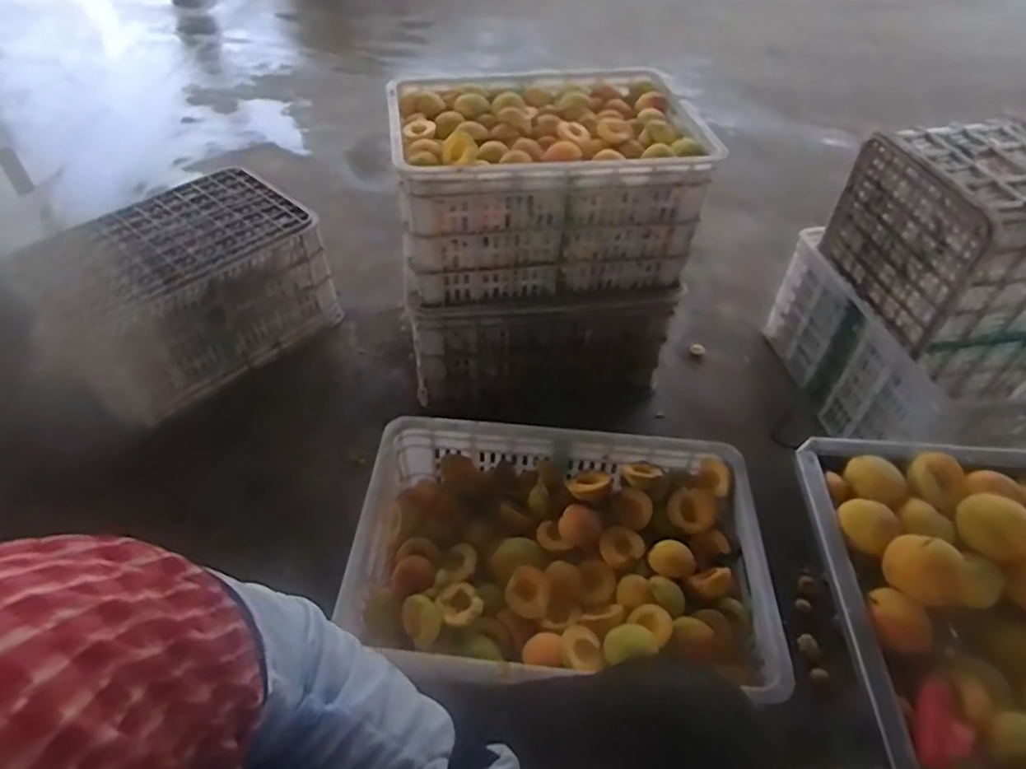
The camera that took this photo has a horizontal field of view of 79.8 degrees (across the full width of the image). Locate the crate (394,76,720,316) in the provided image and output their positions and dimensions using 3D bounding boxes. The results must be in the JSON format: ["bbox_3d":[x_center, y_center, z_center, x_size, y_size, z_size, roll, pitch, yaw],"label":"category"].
[{"bbox_3d":[0.056,-0.387,1.181,0.526,0.266,0.372,-6,48,-7],"label":"crate"}]

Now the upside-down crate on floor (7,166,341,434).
[{"bbox_3d":[-0.698,-0.187,1.343,0.331,0.312,0.533,32,54,25],"label":"upside-down crate on floor"}]

